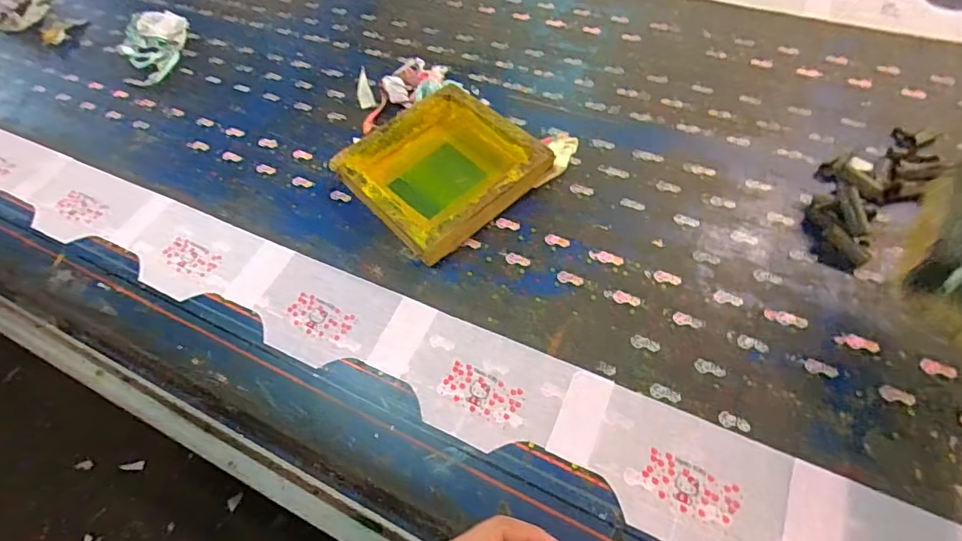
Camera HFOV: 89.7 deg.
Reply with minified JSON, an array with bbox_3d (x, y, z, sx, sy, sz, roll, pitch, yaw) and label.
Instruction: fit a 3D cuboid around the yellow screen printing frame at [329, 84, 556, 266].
[{"bbox_3d":[-0.063,-0.158,0.742,0.243,0.059,0.253,-38,63,-17],"label":"yellow screen printing frame"}]

